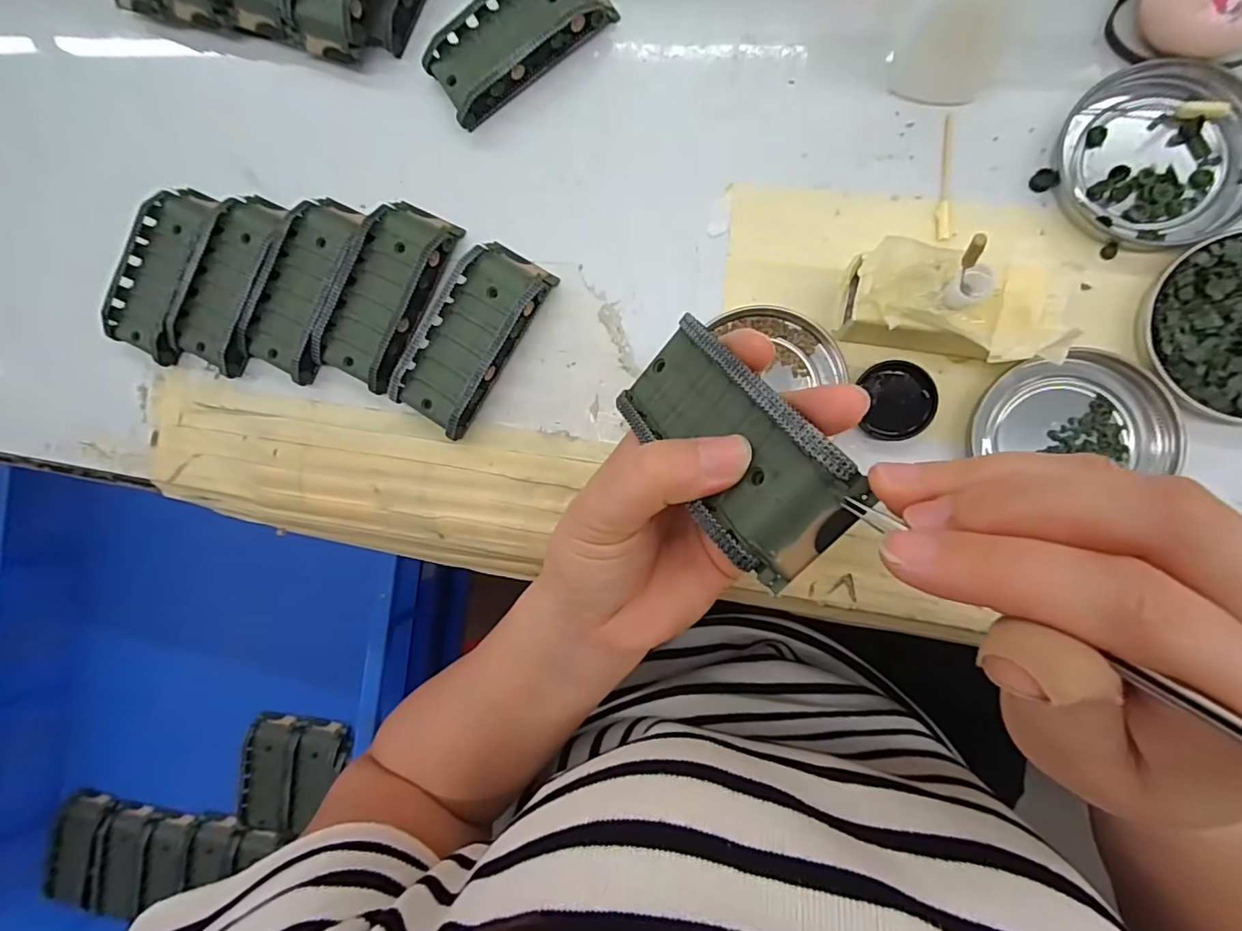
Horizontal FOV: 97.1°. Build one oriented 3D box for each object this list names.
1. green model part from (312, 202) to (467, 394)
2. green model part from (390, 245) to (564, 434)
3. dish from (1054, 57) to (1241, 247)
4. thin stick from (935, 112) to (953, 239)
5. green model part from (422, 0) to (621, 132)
[{"bbox_3d":[-0.125,-0.092,0.290,0.048,0.018,0.096,24,92,10],"label":"green model part"},{"bbox_3d":[-0.078,-0.068,0.282,0.046,0.020,0.096,32,94,9],"label":"green model part"},{"bbox_3d":[0.233,-0.134,0.236,0.076,0.010,0.073,0,88,10],"label":"dish"},{"bbox_3d":[0.150,-0.134,0.254,0.007,0.004,0.059,3,89,10],"label":"thin stick"},{"bbox_3d":[-0.055,-0.226,0.285,0.095,0.018,0.048,-32,84,7],"label":"green model part"}]

